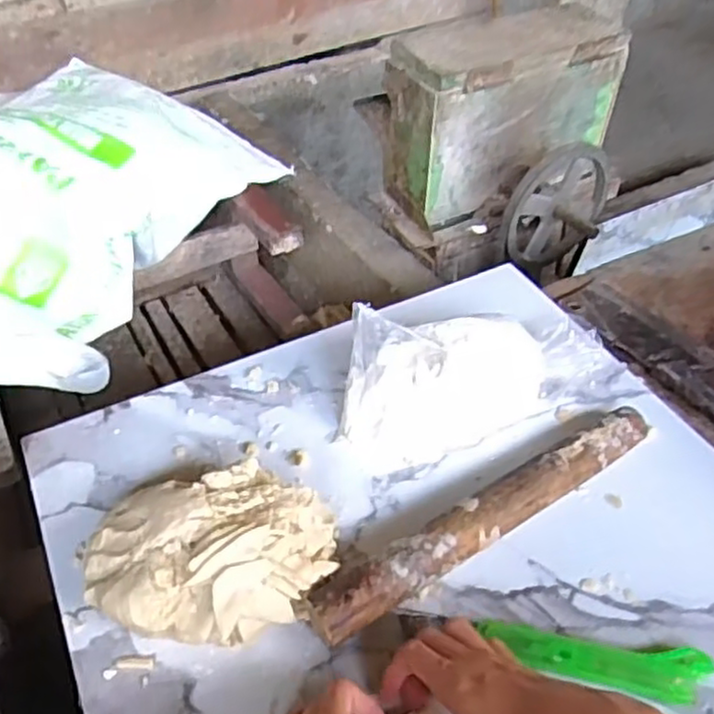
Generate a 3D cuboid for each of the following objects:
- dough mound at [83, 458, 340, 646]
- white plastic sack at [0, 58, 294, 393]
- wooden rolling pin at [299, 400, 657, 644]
[{"bbox_3d":[-0.098,0.127,0.484,0.161,0.064,0.128,9,45,7],"label":"dough mound"},{"bbox_3d":[-0.431,-0.204,1.015,0.394,0.216,0.671,18,47,16],"label":"white plastic sack"},{"bbox_3d":[0.100,0.114,0.514,0.299,0.036,0.034,-25,50,-24],"label":"wooden rolling pin"}]

